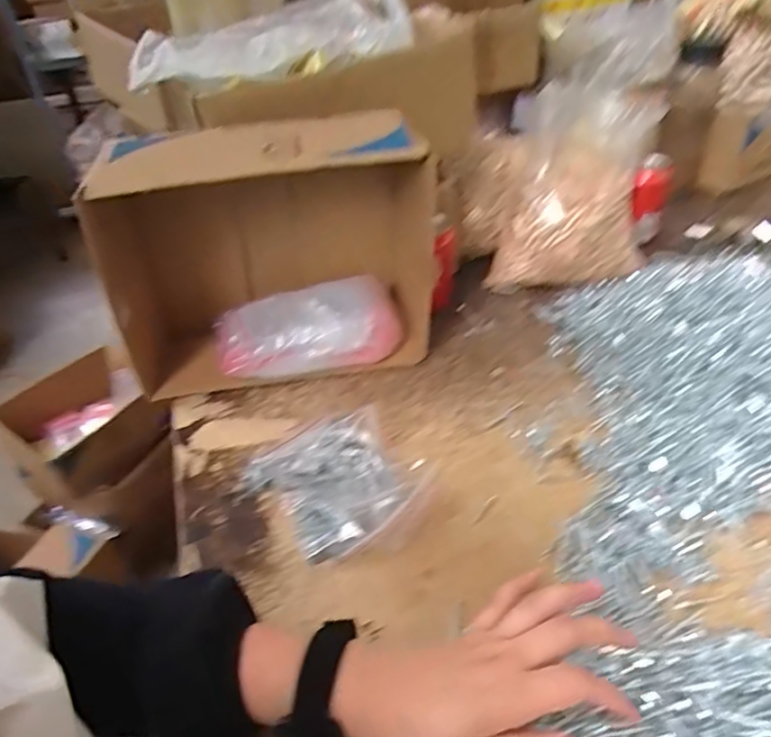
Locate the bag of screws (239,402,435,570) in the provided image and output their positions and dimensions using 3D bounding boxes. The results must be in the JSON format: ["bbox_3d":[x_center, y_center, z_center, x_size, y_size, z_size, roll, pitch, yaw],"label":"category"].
[{"bbox_3d":[-0.038,0.097,0.536,0.130,0.036,0.152,-30,45,-29],"label":"bag of screws"}]

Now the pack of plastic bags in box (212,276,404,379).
[{"bbox_3d":[-0.087,-0.044,0.688,0.205,0.077,0.094,-12,39,-9],"label":"pack of plastic bags in box"}]

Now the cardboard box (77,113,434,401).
[{"bbox_3d":[-0.103,-0.128,0.651,0.325,0.247,0.150,-9,38,-5],"label":"cardboard box"}]

